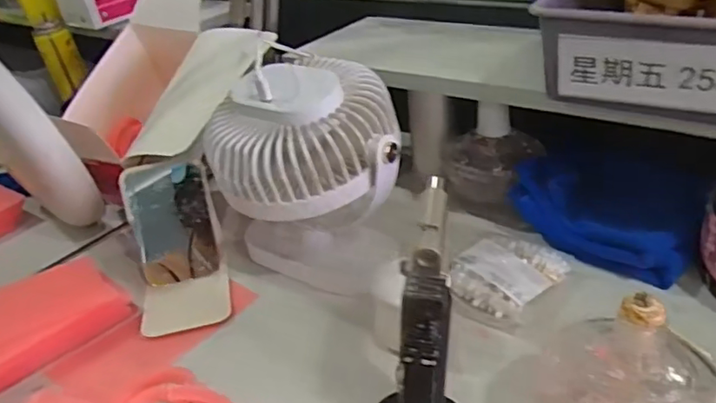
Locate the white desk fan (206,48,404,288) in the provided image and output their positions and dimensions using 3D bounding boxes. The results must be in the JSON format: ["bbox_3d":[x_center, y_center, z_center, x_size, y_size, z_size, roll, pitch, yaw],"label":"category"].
[{"bbox_3d":[-0.034,-0.014,0.456,0.137,0.162,0.117,-11,31,-6],"label":"white desk fan"}]

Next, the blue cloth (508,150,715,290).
[{"bbox_3d":[0.194,0.005,0.467,0.135,0.063,0.078,18,39,35],"label":"blue cloth"}]

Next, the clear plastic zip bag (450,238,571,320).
[{"bbox_3d":[0.115,0.053,0.446,0.061,0.024,0.085,22,42,39],"label":"clear plastic zip bag"}]

